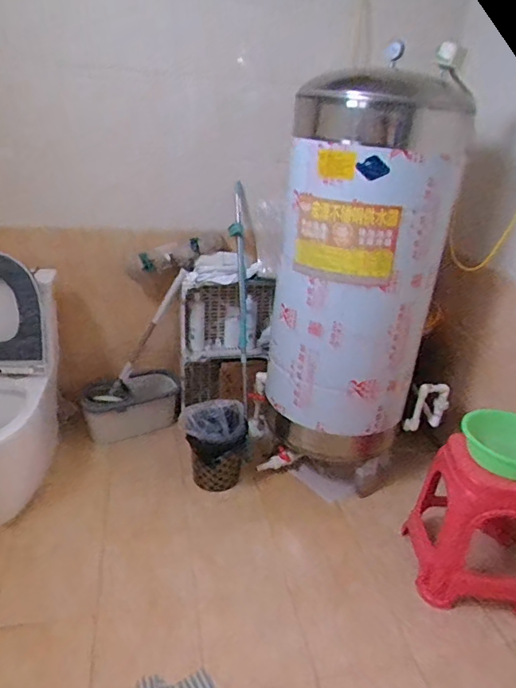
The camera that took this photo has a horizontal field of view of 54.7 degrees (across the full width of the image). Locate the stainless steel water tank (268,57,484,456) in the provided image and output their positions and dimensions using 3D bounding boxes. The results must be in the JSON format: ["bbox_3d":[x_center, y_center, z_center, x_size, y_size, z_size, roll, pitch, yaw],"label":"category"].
[{"bbox_3d":[0.341,-0.222,1.754,0.520,1.220,0.436,12,26,16],"label":"stainless steel water tank"}]

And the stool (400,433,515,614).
[{"bbox_3d":[0.703,0.566,1.576,0.338,0.473,0.338,6,25,3],"label":"stool"}]

